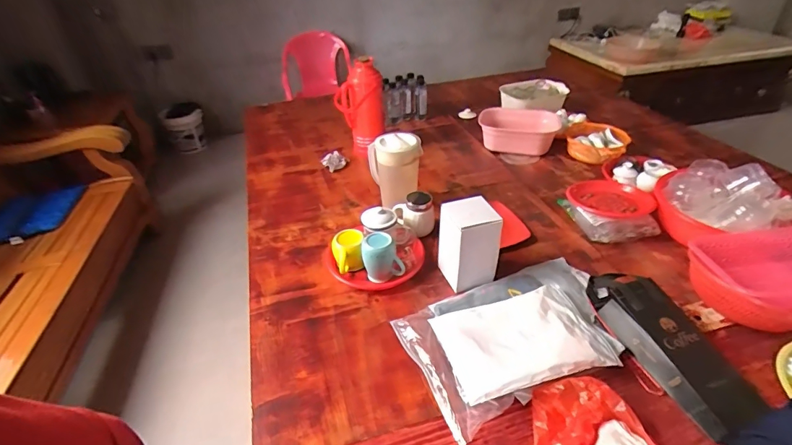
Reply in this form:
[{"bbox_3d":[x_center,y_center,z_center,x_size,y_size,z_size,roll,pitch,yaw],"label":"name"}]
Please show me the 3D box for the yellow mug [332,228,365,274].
[{"bbox_3d":[-0.123,0.075,1.062,0.082,0.085,0.097,-6,37,-5],"label":"yellow mug"}]

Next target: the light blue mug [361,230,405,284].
[{"bbox_3d":[-0.033,0.084,1.027,0.099,0.121,0.081,-6,37,-5],"label":"light blue mug"}]

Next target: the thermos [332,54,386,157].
[{"bbox_3d":[-0.132,-0.426,1.540,0.178,0.333,0.118,-7,37,-6],"label":"thermos"}]

